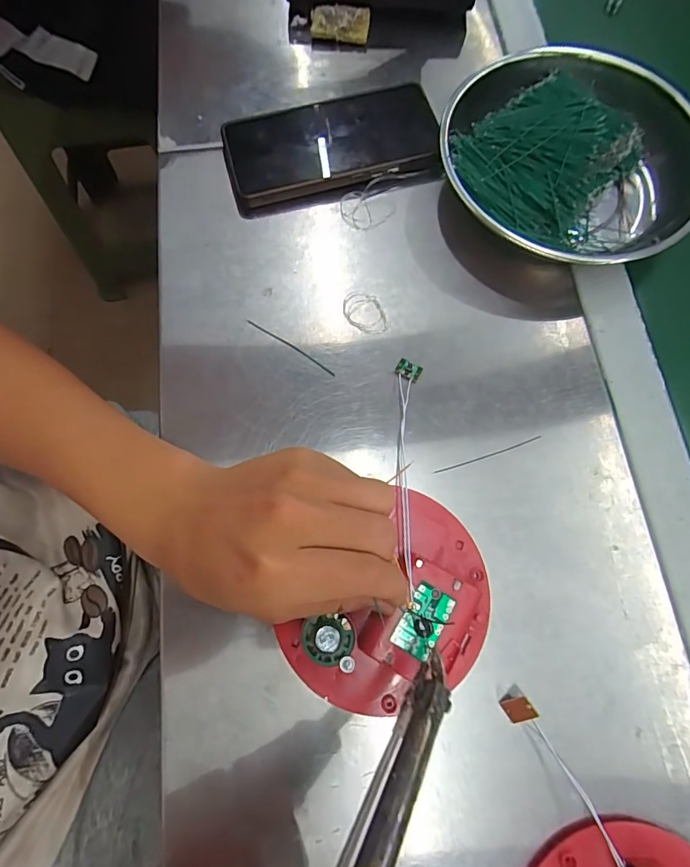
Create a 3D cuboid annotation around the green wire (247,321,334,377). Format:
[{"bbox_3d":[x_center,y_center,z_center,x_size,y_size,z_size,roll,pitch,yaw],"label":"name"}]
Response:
[{"bbox_3d":[-0.037,-0.060,0.310,0.072,0.004,0.004,33,77,10],"label":"green wire"}]

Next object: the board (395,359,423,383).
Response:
[{"bbox_3d":[0.043,-0.043,0.304,0.016,0.005,0.012,25,75,7],"label":"board"}]

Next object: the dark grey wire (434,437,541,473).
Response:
[{"bbox_3d":[0.092,0.014,0.290,0.074,0.004,0.004,-18,74,-4],"label":"dark grey wire"}]

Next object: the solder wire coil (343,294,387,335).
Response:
[{"bbox_3d":[0.015,-0.085,0.318,0.025,0.004,0.037,-32,76,-9],"label":"solder wire coil"}]

